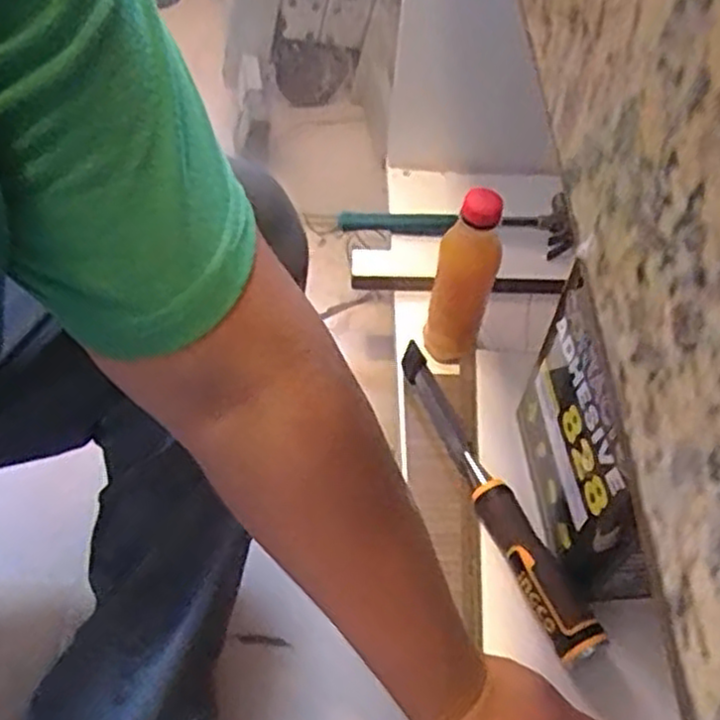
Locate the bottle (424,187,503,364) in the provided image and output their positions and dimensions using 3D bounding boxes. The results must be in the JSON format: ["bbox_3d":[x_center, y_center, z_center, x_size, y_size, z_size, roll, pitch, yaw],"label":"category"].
[{"bbox_3d":[0.087,-0.067,0.628,0.046,0.175,0.043,1,54,-2],"label":"bottle"}]

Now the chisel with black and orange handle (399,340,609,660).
[{"bbox_3d":[0.093,0.092,0.556,0.030,0.042,0.266,-18,57,-15],"label":"chisel with black and orange handle"}]

